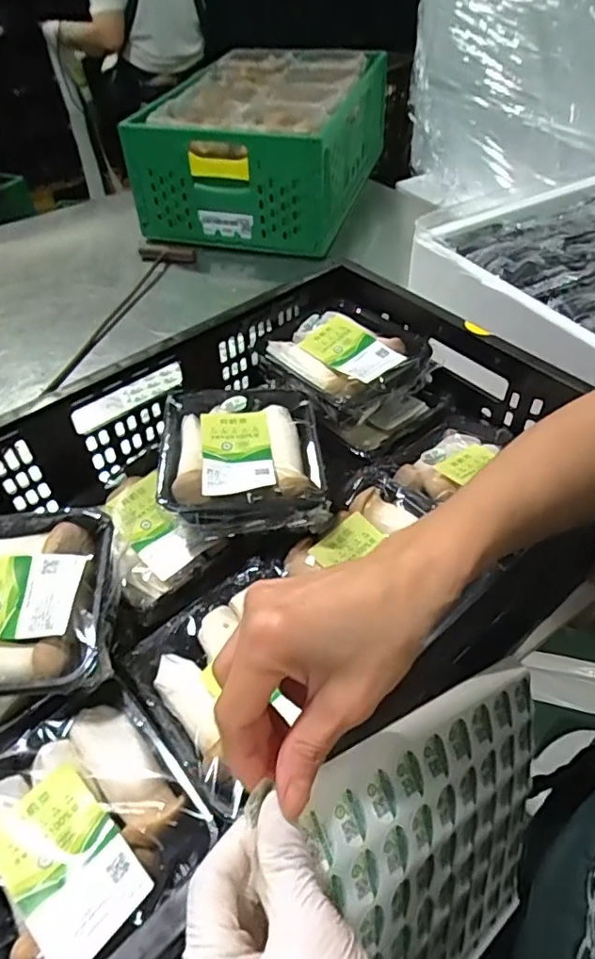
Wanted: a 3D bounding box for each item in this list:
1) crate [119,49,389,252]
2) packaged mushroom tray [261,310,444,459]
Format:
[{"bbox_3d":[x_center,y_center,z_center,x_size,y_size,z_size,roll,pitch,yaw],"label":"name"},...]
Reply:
[{"bbox_3d":[-0.046,-0.731,1.249,0.391,0.235,0.572,13,50,16],"label":"crate"},{"bbox_3d":[0.058,-0.111,0.609,0.165,0.063,0.129,30,56,27],"label":"packaged mushroom tray"}]

